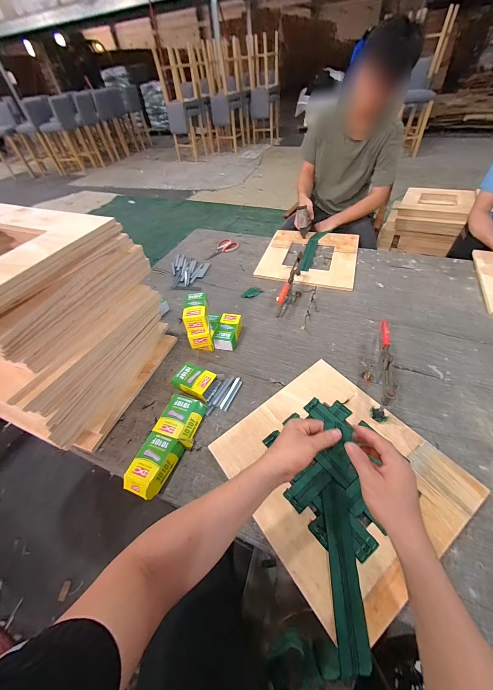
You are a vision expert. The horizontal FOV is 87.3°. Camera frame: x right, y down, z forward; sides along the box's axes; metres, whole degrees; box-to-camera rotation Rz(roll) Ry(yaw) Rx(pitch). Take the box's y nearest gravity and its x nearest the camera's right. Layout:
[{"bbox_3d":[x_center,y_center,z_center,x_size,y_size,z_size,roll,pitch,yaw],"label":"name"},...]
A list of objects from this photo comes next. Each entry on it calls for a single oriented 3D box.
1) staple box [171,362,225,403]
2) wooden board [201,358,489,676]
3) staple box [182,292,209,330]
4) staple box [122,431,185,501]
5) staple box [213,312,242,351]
[{"bbox_3d":[-0.142,0.100,0.744,0.123,0.031,0.091,18,52,20],"label":"staple box"},{"bbox_3d":[0.190,0.263,0.565,0.397,0.012,0.424,-31,52,-22],"label":"wooden board"},{"bbox_3d":[-0.152,-0.106,0.792,0.071,0.048,0.125,-6,47,0],"label":"staple box"},{"bbox_3d":[-0.215,0.274,0.595,0.090,0.038,0.130,13,50,17],"label":"staple box"},{"bbox_3d":[-0.060,-0.045,0.861,0.067,0.053,0.130,7,49,12],"label":"staple box"}]

